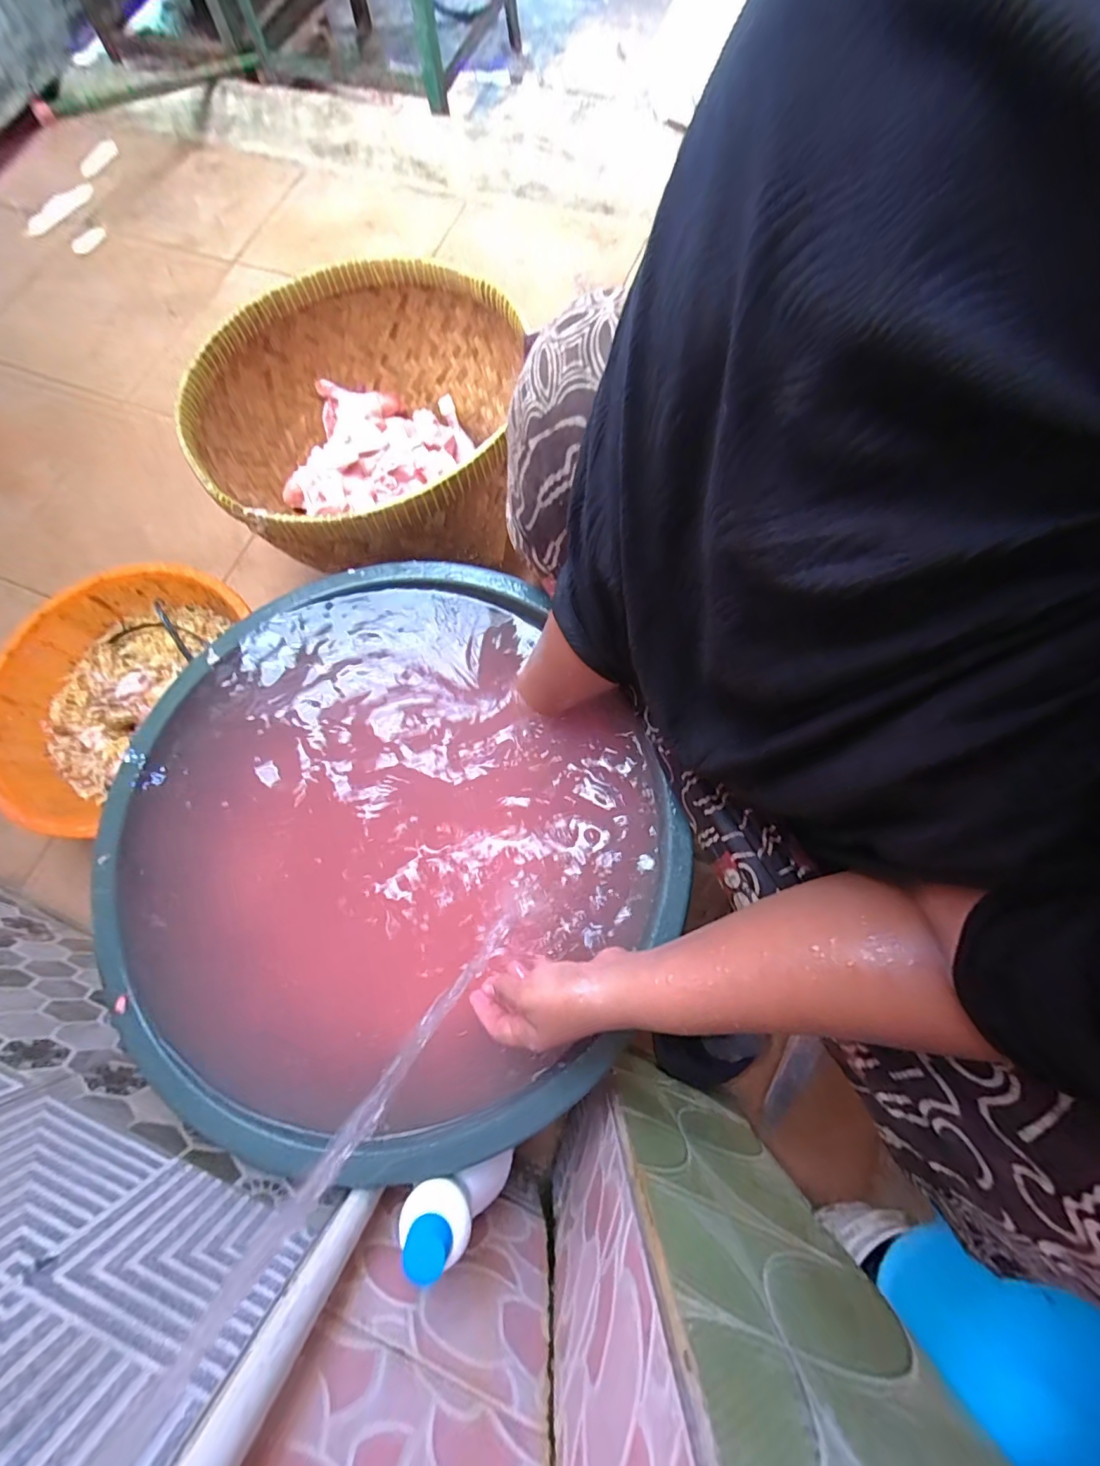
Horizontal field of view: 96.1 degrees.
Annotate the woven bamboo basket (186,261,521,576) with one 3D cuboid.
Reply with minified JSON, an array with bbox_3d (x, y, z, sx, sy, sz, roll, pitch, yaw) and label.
[{"bbox_3d":[-0.258,-0.403,0.705,0.411,0.234,0.434,3,74,0],"label":"woven bamboo basket"}]

